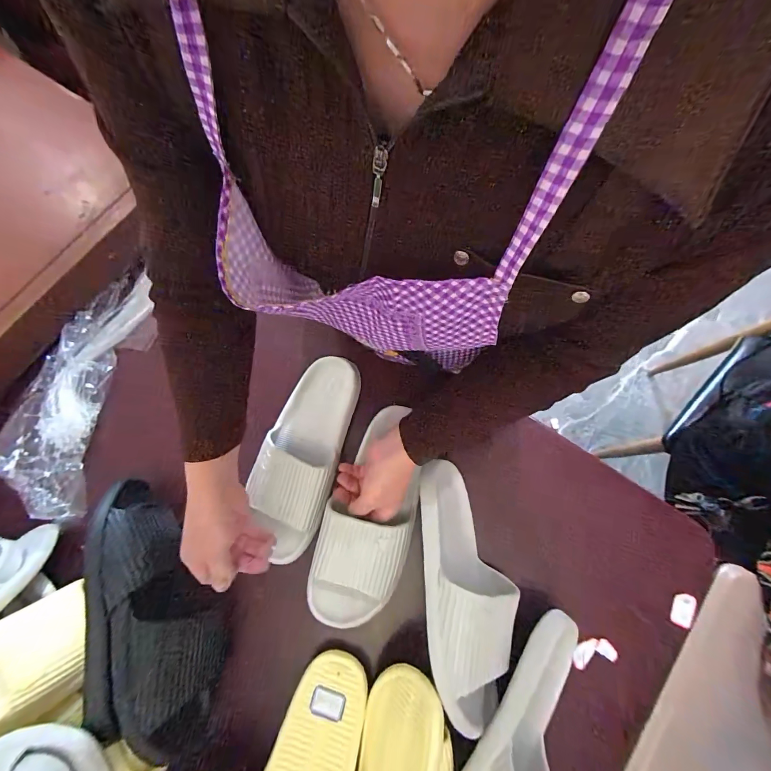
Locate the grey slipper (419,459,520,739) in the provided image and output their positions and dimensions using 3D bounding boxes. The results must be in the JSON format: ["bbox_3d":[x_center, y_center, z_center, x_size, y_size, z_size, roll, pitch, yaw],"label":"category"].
[{"bbox_3d":[0.096,0.220,0.397,0.104,0.086,0.264,-2,74,0],"label":"grey slipper"}]

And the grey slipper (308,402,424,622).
[{"bbox_3d":[-0.023,0.174,0.437,0.110,0.054,0.248,16,81,5],"label":"grey slipper"}]

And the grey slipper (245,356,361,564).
[{"bbox_3d":[-0.116,0.082,0.469,0.103,0.056,0.275,14,73,5],"label":"grey slipper"}]

